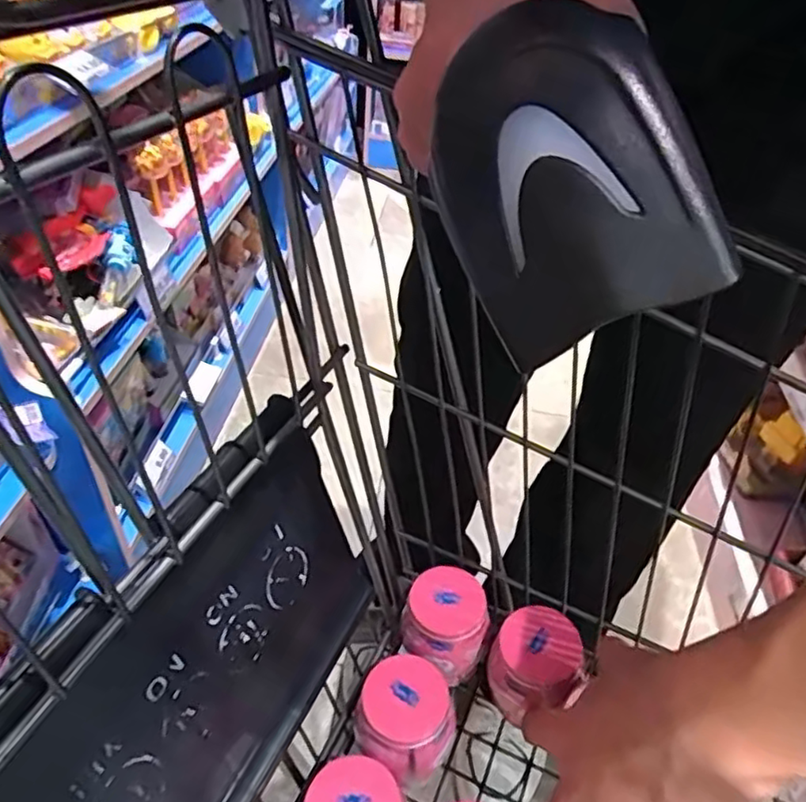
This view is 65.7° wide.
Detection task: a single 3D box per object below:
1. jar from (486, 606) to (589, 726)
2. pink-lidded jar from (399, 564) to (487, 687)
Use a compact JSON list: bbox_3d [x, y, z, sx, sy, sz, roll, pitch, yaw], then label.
[{"bbox_3d":[0.089,0.180,0.432,0.054,0.051,0.054,-11,44,-18],"label":"jar"},{"bbox_3d":[0.029,0.161,0.459,0.059,0.050,0.057,3,42,-3],"label":"pink-lidded jar"}]

